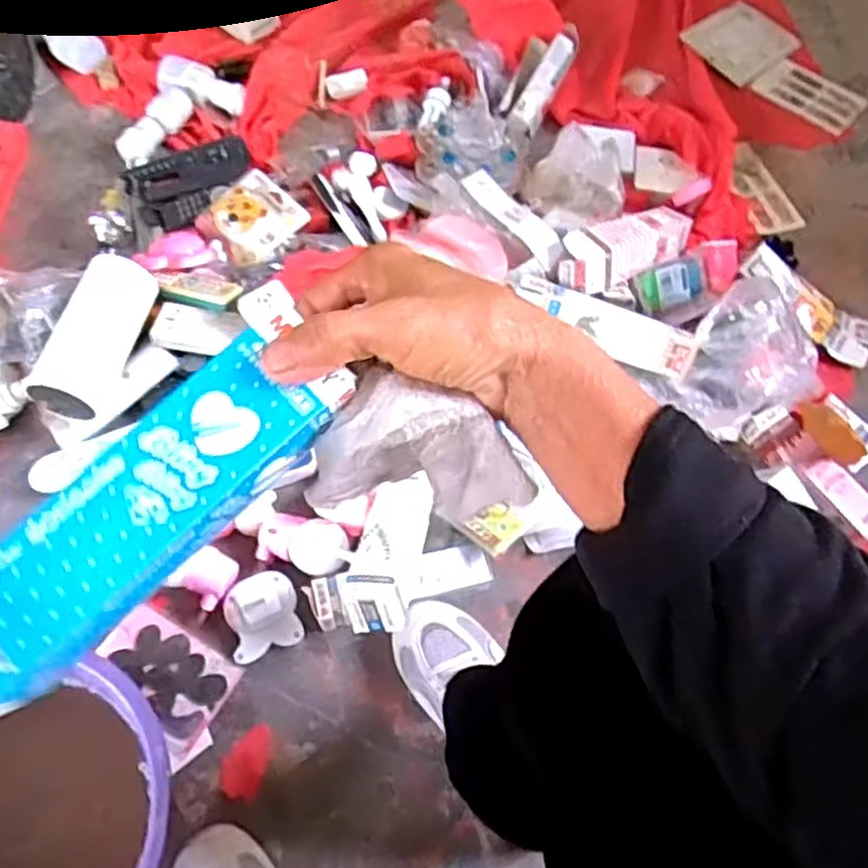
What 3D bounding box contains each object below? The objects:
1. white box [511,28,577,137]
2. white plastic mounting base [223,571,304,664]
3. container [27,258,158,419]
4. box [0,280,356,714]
[{"bbox_3d":[0.163,-0.514,1.062,0.038,0.021,0.149,30,97,11],"label":"white box"},{"bbox_3d":[-0.175,0.183,0.745,0.070,0.031,0.075,-16,66,-12],"label":"white plastic mounting base"},{"bbox_3d":[-0.383,-0.111,0.830,0.068,0.062,0.191,17,63,4],"label":"container"},{"bbox_3d":[-0.109,0.027,0.283,0.049,0.030,0.178,42,81,16],"label":"box"}]

